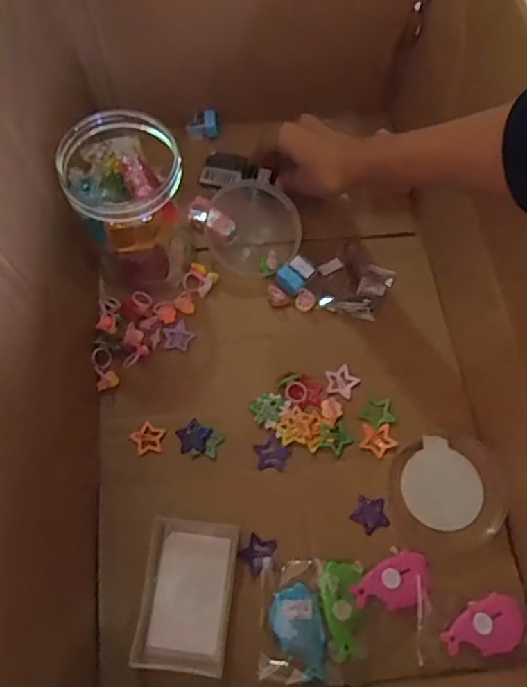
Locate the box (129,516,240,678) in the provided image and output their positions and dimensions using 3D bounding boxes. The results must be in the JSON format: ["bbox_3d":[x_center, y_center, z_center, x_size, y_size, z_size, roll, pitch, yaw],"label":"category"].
[{"bbox_3d":[-0.056,0.179,0.398,0.064,0.024,0.097,5,67,3],"label":"box"}]

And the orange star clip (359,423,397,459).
[{"bbox_3d":[0.093,0.078,0.454,0.028,0.004,0.029,-18,68,-7],"label":"orange star clip"}]

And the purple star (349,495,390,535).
[{"bbox_3d":[0.082,0.132,0.427,0.028,0.004,0.028,-8,67,-3],"label":"purple star"}]

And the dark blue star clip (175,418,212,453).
[{"bbox_3d":[-0.059,0.077,0.455,0.026,0.004,0.028,18,68,8],"label":"dark blue star clip"}]

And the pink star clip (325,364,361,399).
[{"bbox_3d":[0.068,0.033,0.474,0.030,0.004,0.028,-18,67,-7],"label":"pink star clip"}]

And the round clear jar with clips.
[{"bbox_3d":[-0.106,-0.113,0.455,0.078,0.141,0.081,0,66,0],"label":"round clear jar with clips"}]

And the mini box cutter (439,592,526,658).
[{"bbox_3d":[0.157,0.202,0.392,0.060,0.005,0.035,-16,67,-6],"label":"mini box cutter"}]

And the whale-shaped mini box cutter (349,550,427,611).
[{"bbox_3d":[0.095,0.176,0.401,0.059,0.009,0.032,-27,69,-11],"label":"whale-shaped mini box cutter"}]

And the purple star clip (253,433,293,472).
[{"bbox_3d":[0.008,0.090,0.449,0.029,0.004,0.029,-13,67,-5],"label":"purple star clip"}]

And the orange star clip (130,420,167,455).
[{"bbox_3d":[-0.095,0.077,0.454,0.028,0.004,0.027,-9,67,-4],"label":"orange star clip"}]

